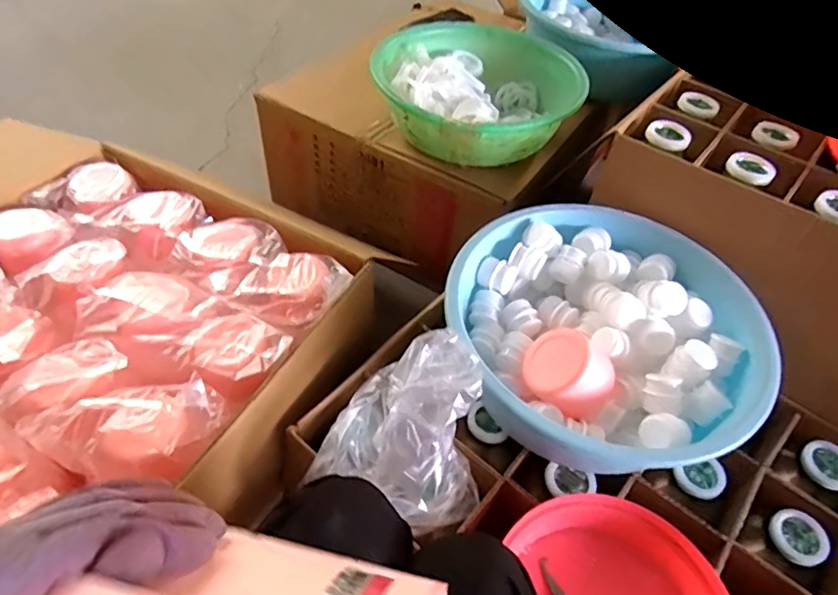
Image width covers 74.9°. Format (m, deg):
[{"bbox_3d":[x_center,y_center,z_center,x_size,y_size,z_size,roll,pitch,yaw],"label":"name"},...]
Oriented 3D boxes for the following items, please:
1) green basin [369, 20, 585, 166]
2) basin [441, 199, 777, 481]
[{"bbox_3d":[0.095,-0.355,0.946,0.342,0.095,0.358,2,49,-3],"label":"green basin"},{"bbox_3d":[0.217,0.036,0.688,0.351,0.125,0.331,2,49,-3],"label":"basin"}]

